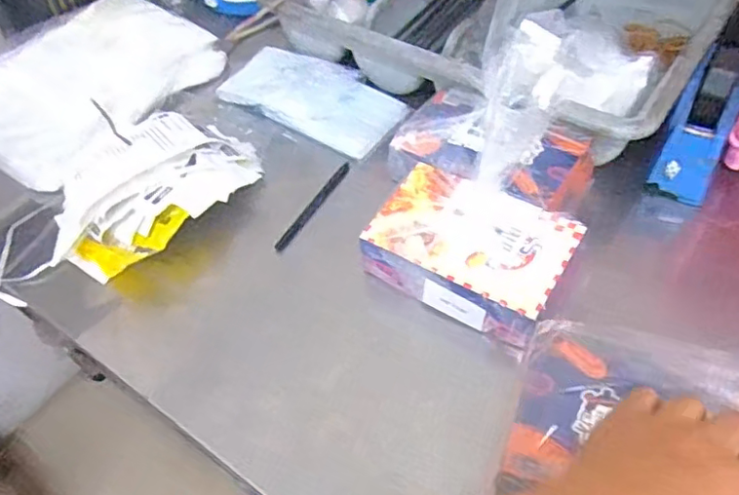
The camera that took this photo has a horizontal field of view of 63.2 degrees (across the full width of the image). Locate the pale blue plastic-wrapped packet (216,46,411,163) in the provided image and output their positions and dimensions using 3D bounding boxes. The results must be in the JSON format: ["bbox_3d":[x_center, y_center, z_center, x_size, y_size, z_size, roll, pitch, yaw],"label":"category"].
[{"bbox_3d":[-0.076,-0.188,0.744,0.239,0.030,0.101,26,59,24],"label":"pale blue plastic-wrapped packet"}]

